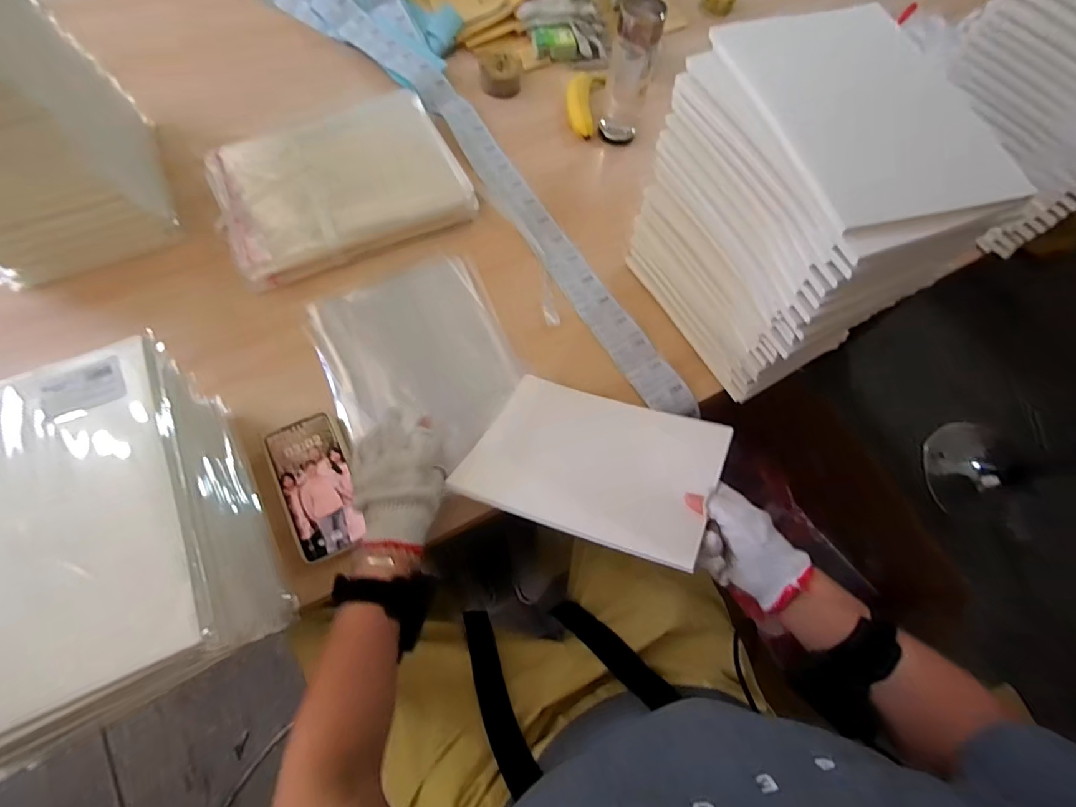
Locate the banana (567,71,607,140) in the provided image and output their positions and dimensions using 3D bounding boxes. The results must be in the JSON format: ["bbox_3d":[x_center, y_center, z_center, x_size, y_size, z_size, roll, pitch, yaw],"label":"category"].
[{"bbox_3d":[0.076,-0.510,0.798,0.055,0.027,0.142,14,70,3],"label":"banana"}]

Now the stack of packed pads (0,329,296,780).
[{"bbox_3d":[-0.377,0.119,0.423,0.214,0.190,0.282,-23,71,-12],"label":"stack of packed pads"}]

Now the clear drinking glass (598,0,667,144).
[{"bbox_3d":[0.138,-0.495,0.723,0.063,0.176,0.084,14,70,4],"label":"clear drinking glass"}]

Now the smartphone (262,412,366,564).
[{"bbox_3d":[-0.253,0.092,0.539,0.077,0.007,0.165,-25,72,-11],"label":"smartphone"}]

